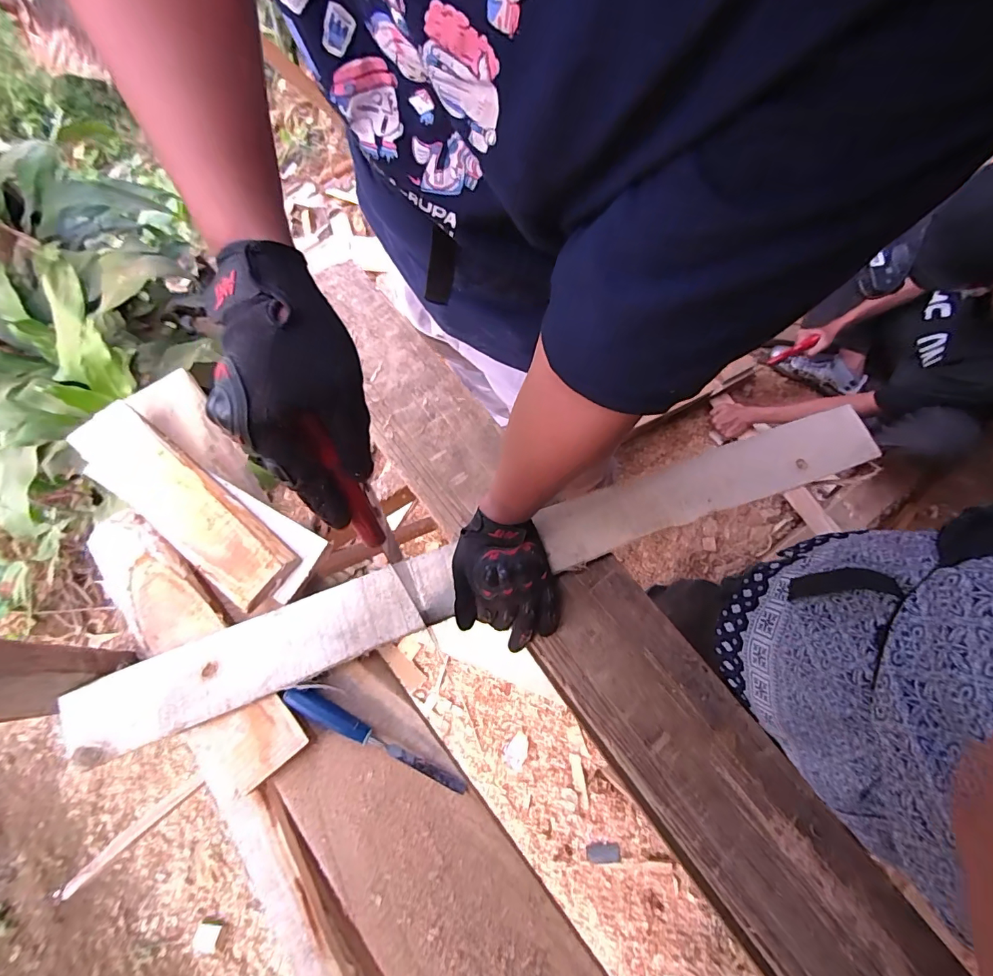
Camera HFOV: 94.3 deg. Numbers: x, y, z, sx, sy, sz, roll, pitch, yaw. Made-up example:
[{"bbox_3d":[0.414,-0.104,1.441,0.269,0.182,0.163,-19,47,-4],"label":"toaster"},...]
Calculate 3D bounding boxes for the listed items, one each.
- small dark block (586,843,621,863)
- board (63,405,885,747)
[{"bbox_3d":[0.248,0.848,1.069,0.079,0.009,0.039,-19,72,18],"label":"small dark block"},{"bbox_3d":[0.021,0.089,0.576,1.032,0.022,0.086,-19,73,-7],"label":"board"}]

